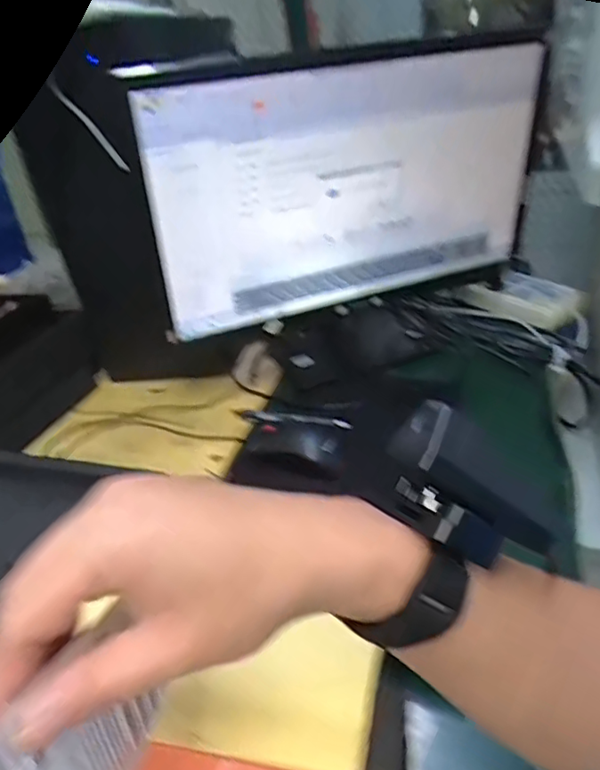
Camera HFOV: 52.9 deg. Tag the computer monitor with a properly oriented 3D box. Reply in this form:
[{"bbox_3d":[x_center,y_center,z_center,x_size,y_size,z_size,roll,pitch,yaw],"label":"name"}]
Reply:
[{"bbox_3d":[0.059,-0.253,0.761,0.531,0.313,0.088,-21,37,-27],"label":"computer monitor"}]

